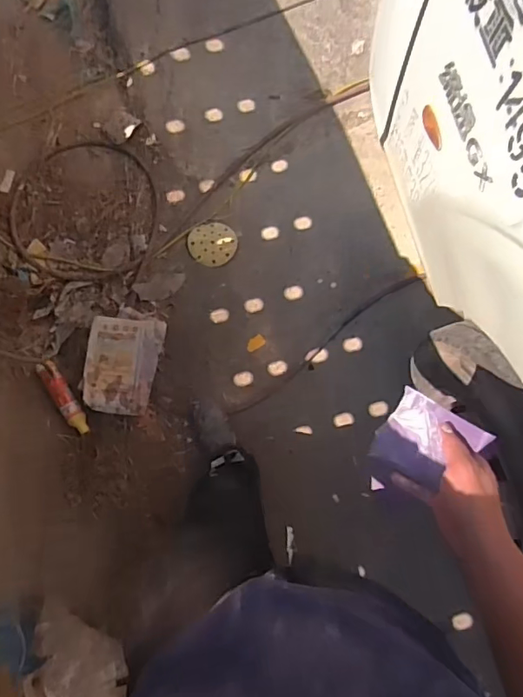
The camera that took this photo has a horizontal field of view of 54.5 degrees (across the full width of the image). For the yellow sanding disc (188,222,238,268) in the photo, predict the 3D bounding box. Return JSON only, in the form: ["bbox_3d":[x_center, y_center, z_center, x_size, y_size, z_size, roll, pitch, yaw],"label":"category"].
[{"bbox_3d":[-0.143,-0.309,1.504,0.142,0.010,0.133,0,81,0],"label":"yellow sanding disc"}]

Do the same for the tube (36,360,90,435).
[{"bbox_3d":[-0.556,0.137,1.431,0.057,0.045,0.240,-33,83,-6],"label":"tube"}]

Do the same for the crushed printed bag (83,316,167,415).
[{"bbox_3d":[-0.385,0.041,1.402,0.183,0.095,0.272,14,81,1],"label":"crushed printed bag"}]

